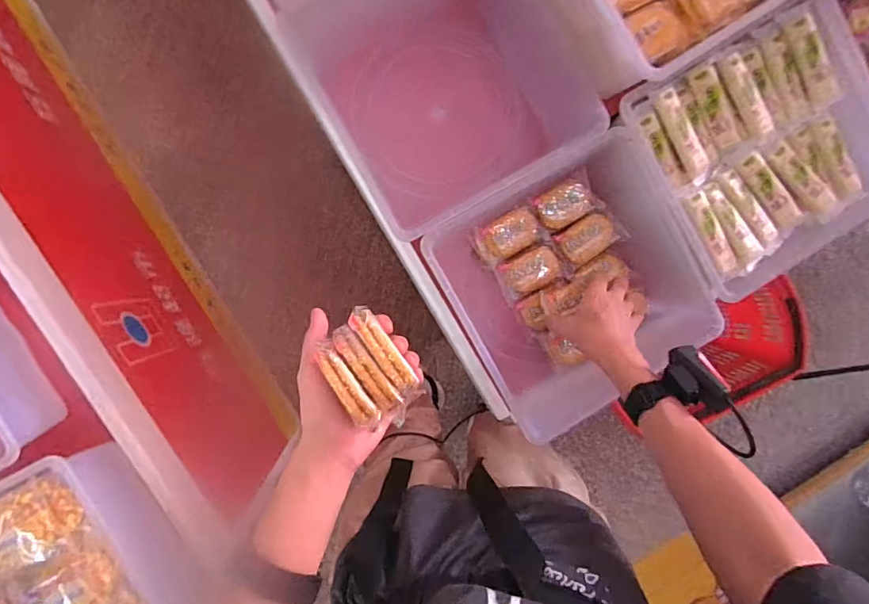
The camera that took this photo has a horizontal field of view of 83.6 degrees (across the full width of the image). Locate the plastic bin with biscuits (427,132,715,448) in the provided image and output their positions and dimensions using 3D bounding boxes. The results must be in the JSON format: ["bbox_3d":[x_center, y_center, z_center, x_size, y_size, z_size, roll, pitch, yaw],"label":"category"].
[{"bbox_3d":[0.185,-0.026,0.681,0.281,0.160,0.305,-27,96,-2],"label":"plastic bin with biscuits"}]

